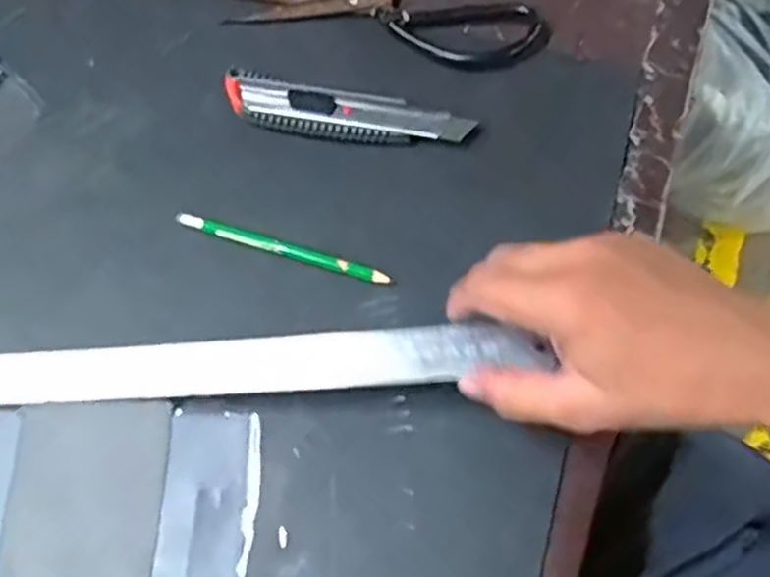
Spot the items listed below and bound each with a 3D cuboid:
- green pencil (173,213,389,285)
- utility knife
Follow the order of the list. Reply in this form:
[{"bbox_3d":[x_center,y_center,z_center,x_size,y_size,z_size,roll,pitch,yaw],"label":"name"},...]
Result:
[{"bbox_3d":[-0.063,-0.025,0.465,0.136,0.008,0.010,17,66,10],"label":"green pencil"},{"bbox_3d":[-0.027,-0.113,0.502,0.162,0.010,0.037,14,66,9],"label":"utility knife"}]

